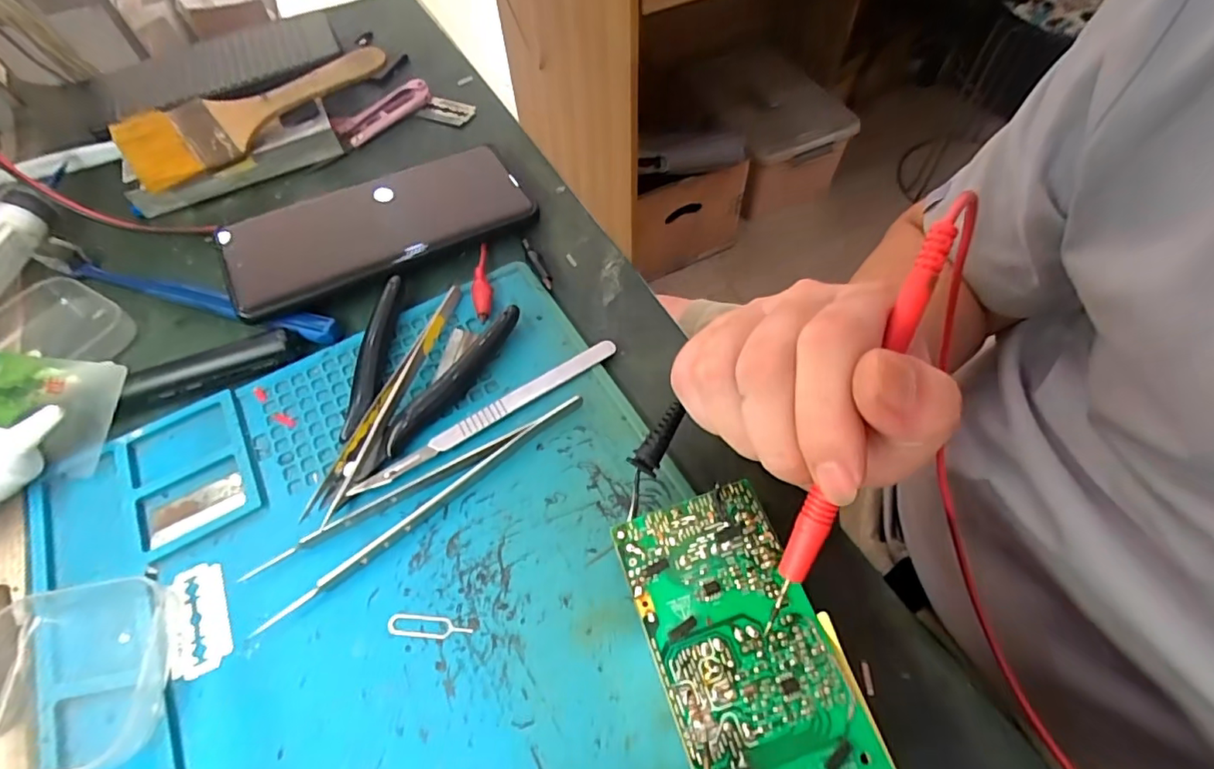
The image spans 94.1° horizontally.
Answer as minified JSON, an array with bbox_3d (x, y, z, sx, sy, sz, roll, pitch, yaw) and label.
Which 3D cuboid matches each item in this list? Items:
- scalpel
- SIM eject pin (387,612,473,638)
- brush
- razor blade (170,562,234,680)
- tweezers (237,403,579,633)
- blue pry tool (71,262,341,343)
[{"bbox_3d":[-0.052,0.014,0.261,0.131,0.005,0.010,-31,62,-15],"label":"scalpel"},{"bbox_3d":[-0.068,0.093,0.217,0.032,0.004,0.009,4,57,3],"label":"SIM eject pin"},{"bbox_3d":[-0.214,-0.171,0.354,0.161,0.015,0.064,-32,68,-16],"label":"brush"},{"bbox_3d":[-0.159,0.091,0.221,0.021,0.004,0.042,-19,59,-9],"label":"razor blade"},{"bbox_3d":[-0.077,0.046,0.240,0.151,0.009,0.025,-31,62,-16],"label":"tweezers"},{"bbox_3d":[-0.217,-0.047,0.304,0.165,0.010,0.015,15,60,12],"label":"blue pry tool"}]

